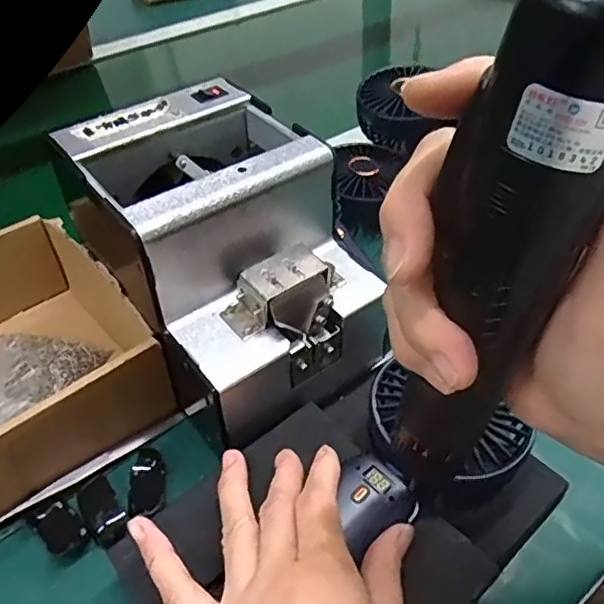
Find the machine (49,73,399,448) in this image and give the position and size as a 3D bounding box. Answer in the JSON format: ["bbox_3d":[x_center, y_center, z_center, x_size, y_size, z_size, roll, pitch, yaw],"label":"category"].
[{"bbox_3d":[-0.043,-0.031,0.366,0.129,0.135,0.181,-25,49,-22],"label":"machine"}]

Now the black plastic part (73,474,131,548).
[{"bbox_3d":[-0.112,0.119,0.332,0.021,0.008,0.036,-31,51,-26],"label":"black plastic part"}]

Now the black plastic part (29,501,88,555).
[{"bbox_3d":[-0.134,0.125,0.326,0.032,0.008,0.020,31,53,30],"label":"black plastic part"}]

